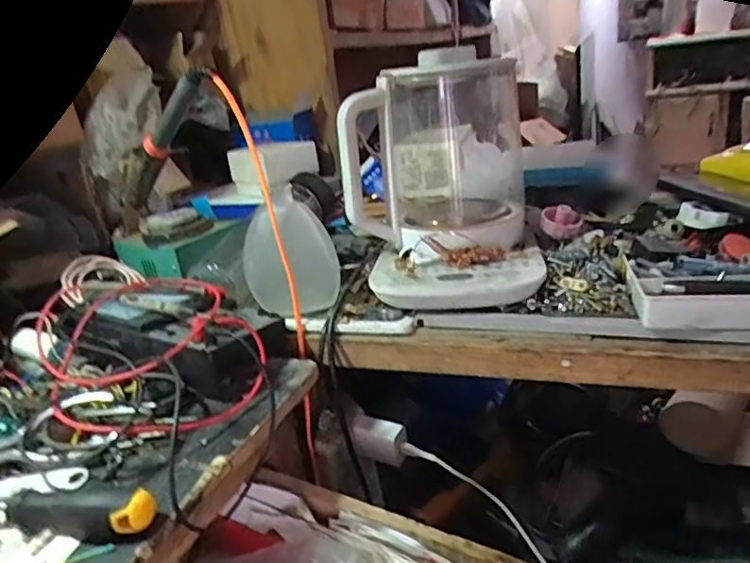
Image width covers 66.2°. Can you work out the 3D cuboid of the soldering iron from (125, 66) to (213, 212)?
[{"bbox_3d":[-0.224,-0.150,0.606,0.230,0.028,0.023,-37,-3,43],"label":"soldering iron"}]

